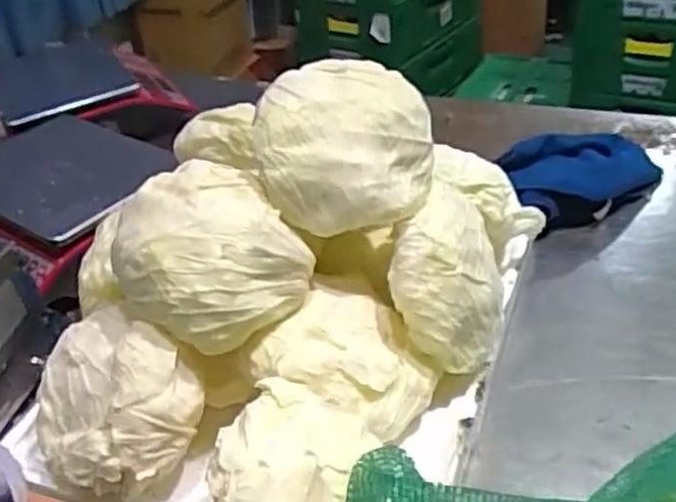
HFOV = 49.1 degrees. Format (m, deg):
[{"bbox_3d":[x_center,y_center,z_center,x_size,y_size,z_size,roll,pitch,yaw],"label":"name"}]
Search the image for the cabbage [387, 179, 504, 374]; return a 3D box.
[{"bbox_3d":[0.103,0.027,0.689,0.096,0.134,0.118,2,37,13],"label":"cabbage"}]

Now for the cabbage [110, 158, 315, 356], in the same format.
[{"bbox_3d":[-0.116,0.003,0.644,0.135,0.105,0.131,-32,42,-30],"label":"cabbage"}]

